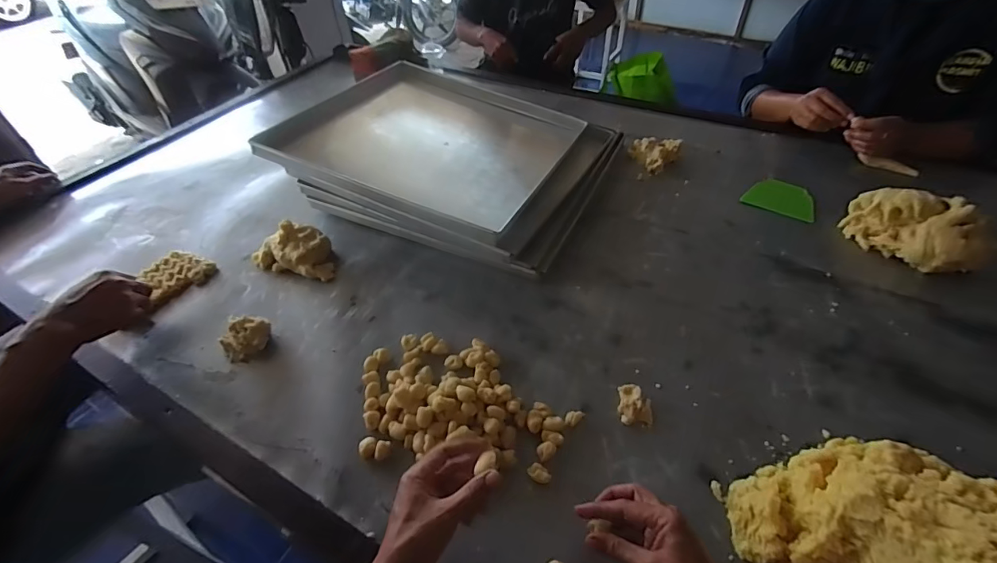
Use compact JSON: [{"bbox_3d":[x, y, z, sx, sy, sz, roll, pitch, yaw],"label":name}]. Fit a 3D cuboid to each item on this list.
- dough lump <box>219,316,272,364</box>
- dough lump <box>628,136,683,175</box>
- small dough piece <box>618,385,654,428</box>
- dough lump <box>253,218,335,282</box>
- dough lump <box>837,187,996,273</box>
[{"bbox_3d":[-0.382,0.084,0.680,0.073,0.035,0.065,-1,47,4],"label":"dough lump"},{"bbox_3d":[0.337,-0.289,0.996,0.093,0.030,0.095,-32,52,-23],"label":"dough lump"},{"bbox_3d":[0.176,0.158,0.583,0.041,0.019,0.048,2,47,7],"label":"small dough piece"},{"bbox_3d":[-0.355,-0.062,0.799,0.160,0.063,0.089,12,49,15],"label":"dough lump"},{"bbox_3d":[0.694,-0.089,0.756,0.107,0.087,0.196,-35,53,-25],"label":"dough lump"}]

